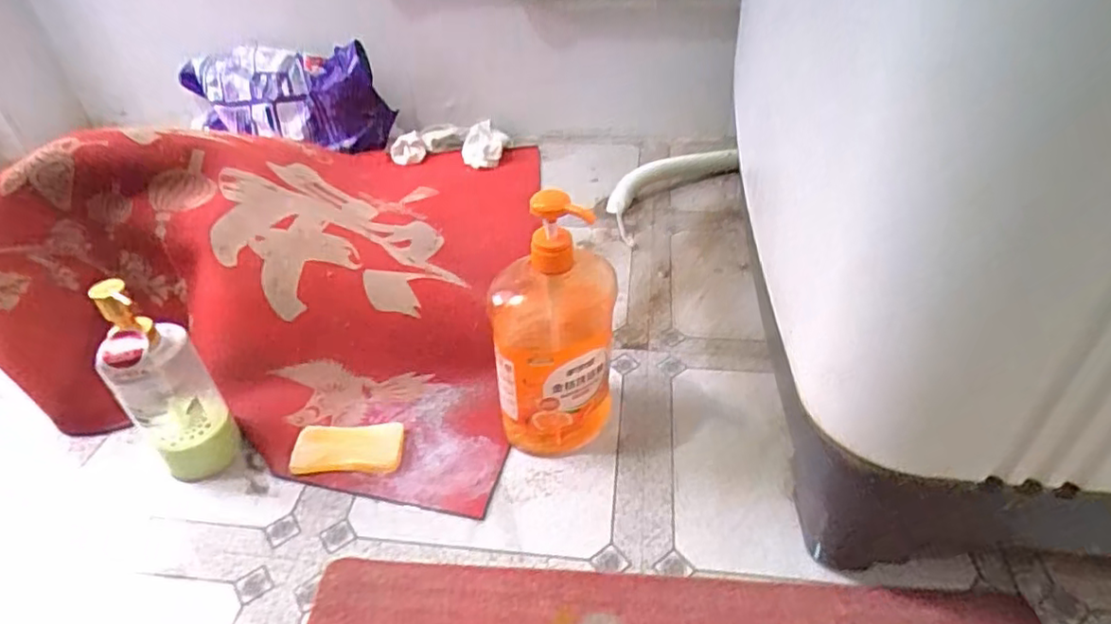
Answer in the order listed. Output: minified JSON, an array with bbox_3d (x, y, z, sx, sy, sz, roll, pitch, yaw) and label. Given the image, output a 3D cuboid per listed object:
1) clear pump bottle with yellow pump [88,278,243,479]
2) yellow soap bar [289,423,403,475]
[{"bbox_3d":[-0.361,0.068,0.587,0.073,0.209,0.056,-30,46,-30],"label":"clear pump bottle with yellow pump"},{"bbox_3d":[-0.207,0.137,0.637,0.109,0.021,0.049,-2,39,2],"label":"yellow soap bar"}]

